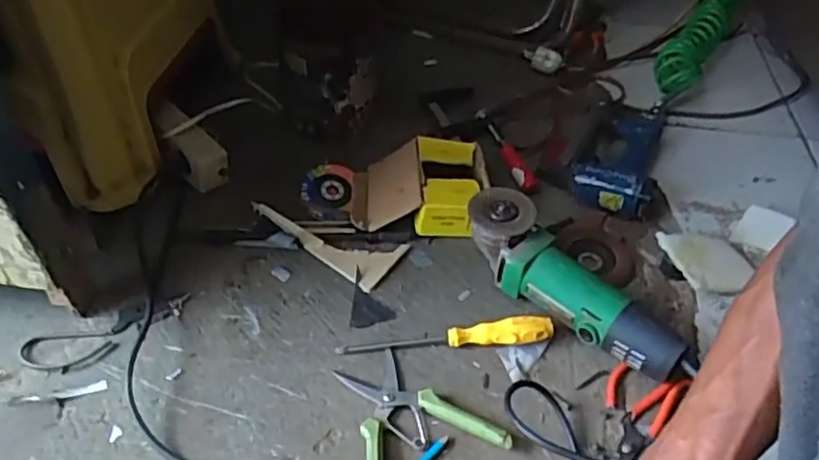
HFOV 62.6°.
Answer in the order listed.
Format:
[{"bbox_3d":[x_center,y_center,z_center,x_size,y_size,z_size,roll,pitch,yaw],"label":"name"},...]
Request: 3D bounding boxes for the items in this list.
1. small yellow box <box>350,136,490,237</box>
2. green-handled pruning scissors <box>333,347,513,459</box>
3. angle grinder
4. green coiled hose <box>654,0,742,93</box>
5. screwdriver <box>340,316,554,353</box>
[{"bbox_3d":[0.012,-0.055,0.821,0.162,0.061,0.120,2,46,-2],"label":"small yellow box"},{"bbox_3d":[-0.010,0.178,0.627,0.142,0.019,0.148,-26,53,-26],"label":"green-handled pruning scissors"},{"bbox_3d":[0.170,0.059,0.711,0.071,0.084,0.264,-34,57,-31],"label":"angle grinder"},{"bbox_3d":[0.482,-0.331,1.125,0.076,0.064,0.405,26,48,20],"label":"green coiled hose"},{"bbox_3d":[0.039,0.109,0.698,0.222,0.024,0.026,-2,46,-6],"label":"screwdriver"}]

